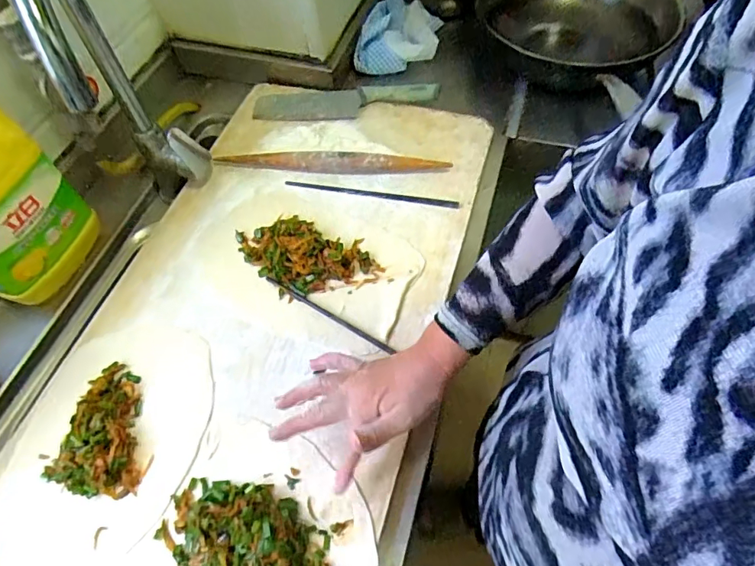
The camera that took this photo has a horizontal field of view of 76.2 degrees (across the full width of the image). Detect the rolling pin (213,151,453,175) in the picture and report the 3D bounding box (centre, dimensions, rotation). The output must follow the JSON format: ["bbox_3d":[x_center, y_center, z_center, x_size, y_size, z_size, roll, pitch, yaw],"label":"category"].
[{"bbox_3d":[-0.068,-0.169,0.668,0.327,0.021,0.030,3,57,5],"label":"rolling pin"}]

